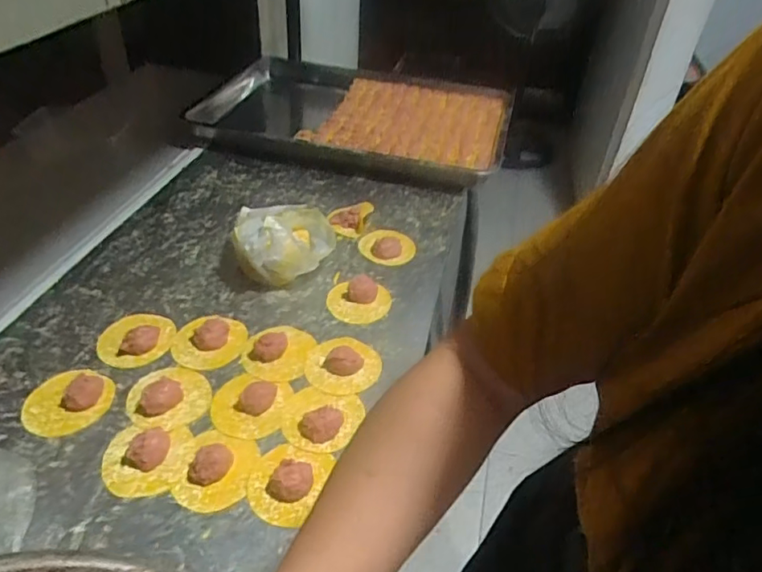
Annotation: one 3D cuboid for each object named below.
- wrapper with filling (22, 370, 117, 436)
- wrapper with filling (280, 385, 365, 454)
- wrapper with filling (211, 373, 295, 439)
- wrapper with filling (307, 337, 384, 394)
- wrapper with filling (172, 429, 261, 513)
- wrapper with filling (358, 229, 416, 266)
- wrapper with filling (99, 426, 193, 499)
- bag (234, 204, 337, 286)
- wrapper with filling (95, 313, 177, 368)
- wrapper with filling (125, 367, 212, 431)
[{"bbox_3d":[-0.325,0.113,0.575,0.085,0.017,0.074,-29,51,-32],"label":"wrapper with filling"},{"bbox_3d":[-0.062,0.134,0.574,0.079,0.017,0.073,3,41,-2],"label":"wrapper with filling"},{"bbox_3d":[-0.137,0.120,0.581,0.073,0.021,0.077,3,41,-2],"label":"wrapper with filling"},{"bbox_3d":[-0.042,0.086,0.631,0.084,0.016,0.079,3,41,-2],"label":"wrapper with filling"},{"bbox_3d":[-0.156,0.166,0.520,0.067,0.025,0.078,8,41,4],"label":"wrapper with filling"},{"bbox_3d":[0.014,-0.062,0.813,0.071,0.016,0.079,33,48,29],"label":"wrapper with filling"},{"bbox_3d":[-0.224,0.158,0.526,0.077,0.021,0.072,0,41,-6],"label":"wrapper with filling"},{"bbox_3d":[-0.126,-0.058,0.731,0.120,0.095,0.087,5,41,0],"label":"bag"},{"bbox_3d":[-0.285,0.055,0.647,0.083,0.021,0.075,-25,49,-30],"label":"wrapper with filling"},{"bbox_3d":[-0.221,0.111,0.580,0.082,0.024,0.070,-29,51,-32],"label":"wrapper with filling"}]

